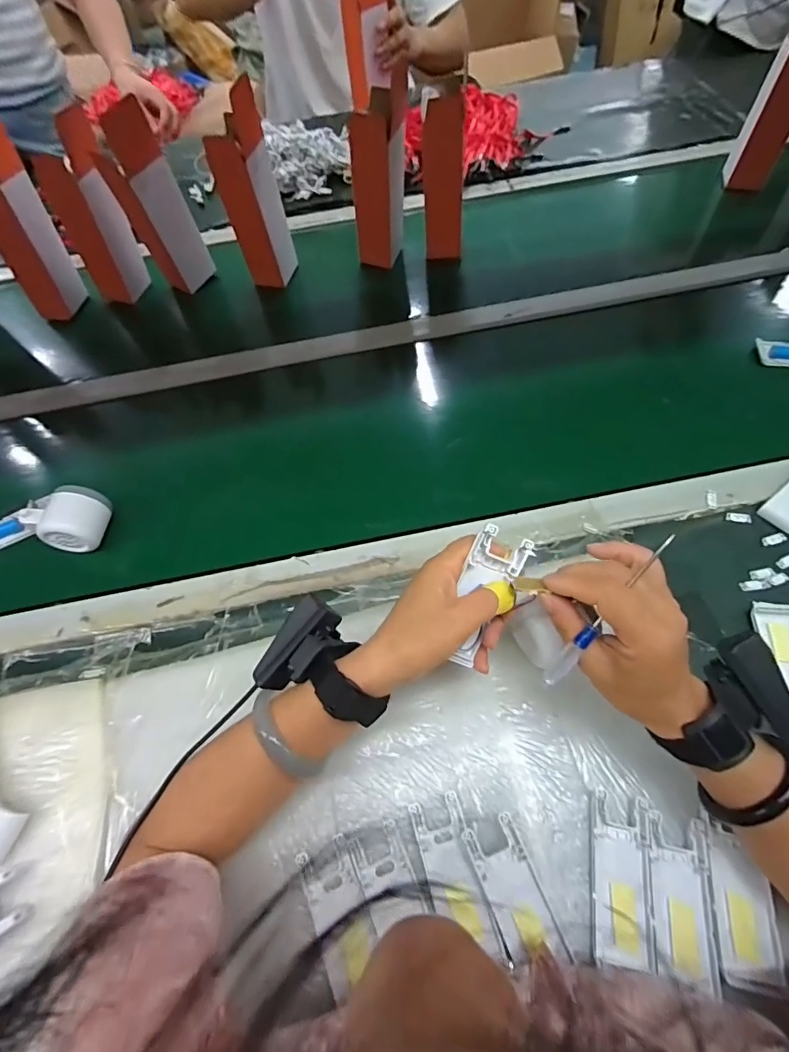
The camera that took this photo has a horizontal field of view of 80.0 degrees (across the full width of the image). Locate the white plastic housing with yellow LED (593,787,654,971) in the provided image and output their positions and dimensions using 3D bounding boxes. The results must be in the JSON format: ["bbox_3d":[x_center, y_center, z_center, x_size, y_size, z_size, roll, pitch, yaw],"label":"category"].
[{"bbox_3d":[0.164,0.251,0.337,0.038,0.004,0.099,11,59,7],"label":"white plastic housing with yellow LED"}]

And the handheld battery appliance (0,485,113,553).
[{"bbox_3d":[-0.396,-0.007,0.510,0.166,0.072,0.066,0,59,0],"label":"handheld battery appliance"}]

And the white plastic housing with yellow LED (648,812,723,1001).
[{"bbox_3d":[0.202,0.260,0.330,0.040,0.007,0.093,10,59,6],"label":"white plastic housing with yellow LED"}]

